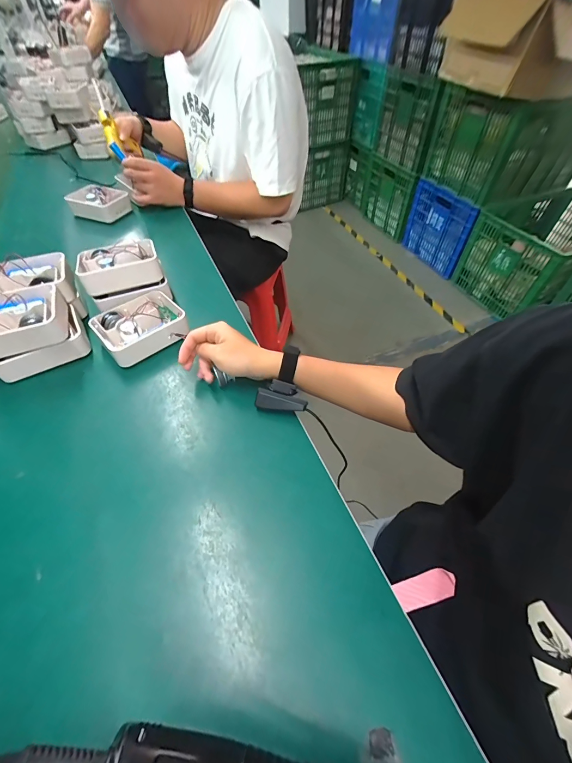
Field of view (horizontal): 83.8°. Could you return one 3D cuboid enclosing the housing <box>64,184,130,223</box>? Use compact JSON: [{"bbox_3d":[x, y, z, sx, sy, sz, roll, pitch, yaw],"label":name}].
[{"bbox_3d":[-0.460,-0.449,0.804,0.113,0.045,0.099,16,54,12],"label":"housing"}]

